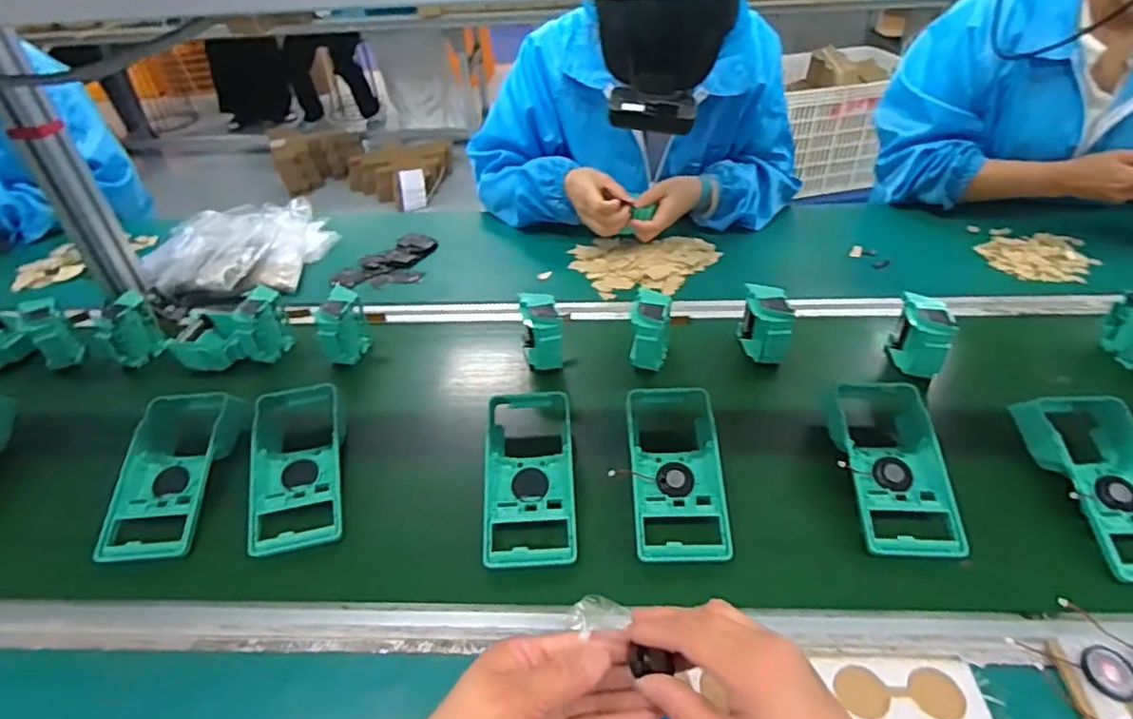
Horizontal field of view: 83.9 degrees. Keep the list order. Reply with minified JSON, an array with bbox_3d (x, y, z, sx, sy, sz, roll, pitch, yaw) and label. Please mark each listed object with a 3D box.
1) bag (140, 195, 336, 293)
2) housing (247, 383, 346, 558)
[{"bbox_3d":[-0.478,-0.167,0.925,0.272,0.081,0.199,-19,42,-23],"label":"bag"},{"bbox_3d":[-0.263,0.100,0.618,0.089,0.056,0.187,-10,39,-13],"label":"housing"}]

